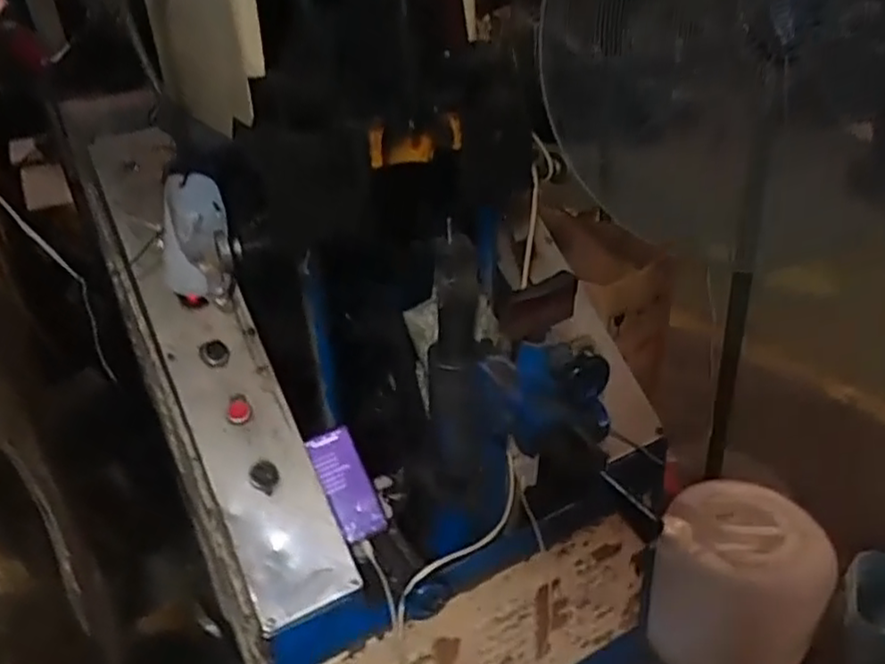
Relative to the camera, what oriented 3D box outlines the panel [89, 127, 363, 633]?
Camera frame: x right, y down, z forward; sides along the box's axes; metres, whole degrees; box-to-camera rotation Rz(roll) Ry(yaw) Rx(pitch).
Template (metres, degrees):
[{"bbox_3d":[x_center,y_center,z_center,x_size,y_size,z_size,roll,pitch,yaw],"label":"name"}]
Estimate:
[{"bbox_3d":[-0.300,0.027,0.906,0.137,0.693,0.067,-21,-12,-27],"label":"panel"}]

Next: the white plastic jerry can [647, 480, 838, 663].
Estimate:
[{"bbox_3d":[0.575,0.492,1.361,0.292,0.265,0.346,14,34,30],"label":"white plastic jerry can"}]

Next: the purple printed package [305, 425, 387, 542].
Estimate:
[{"bbox_3d":[-0.132,0.210,0.976,0.067,0.153,0.013,-24,-4,-31],"label":"purple printed package"}]

